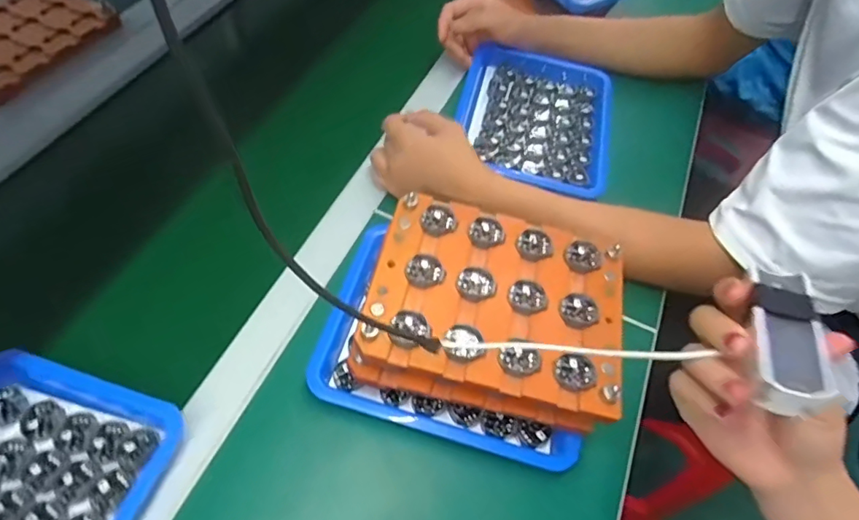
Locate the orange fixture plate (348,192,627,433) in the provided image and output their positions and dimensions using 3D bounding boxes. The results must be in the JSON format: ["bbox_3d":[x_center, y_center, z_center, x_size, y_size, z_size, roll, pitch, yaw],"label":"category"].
[{"bbox_3d":[0.051,0.038,0.405,0.192,0.050,0.152,12,56,5],"label":"orange fixture plate"}]

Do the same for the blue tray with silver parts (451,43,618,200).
[{"bbox_3d":[0.123,-0.171,0.604,0.176,0.036,0.196,12,56,6],"label":"blue tray with silver parts"}]

